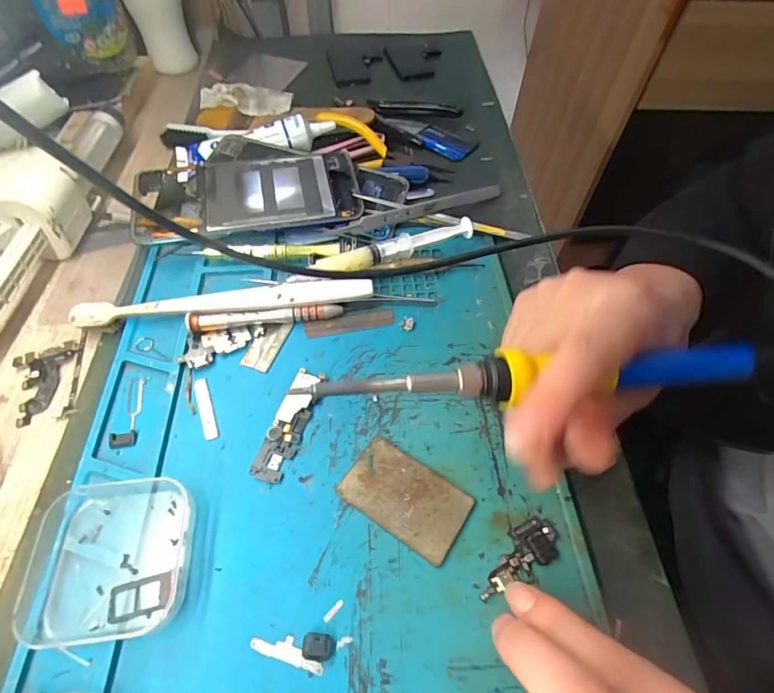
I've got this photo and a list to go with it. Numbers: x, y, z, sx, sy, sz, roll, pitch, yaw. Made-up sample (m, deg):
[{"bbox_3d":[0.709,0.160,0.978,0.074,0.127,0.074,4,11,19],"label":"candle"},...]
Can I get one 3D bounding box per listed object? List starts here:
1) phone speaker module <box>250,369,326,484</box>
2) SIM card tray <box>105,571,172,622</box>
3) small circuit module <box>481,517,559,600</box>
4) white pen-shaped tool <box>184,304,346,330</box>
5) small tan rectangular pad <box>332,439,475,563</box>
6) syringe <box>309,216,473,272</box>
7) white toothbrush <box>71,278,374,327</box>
[{"bbox_3d":[-0.053,0.041,0.232,0.018,0.006,0.065,16,58,10],"label":"phone speaker module"},{"bbox_3d":[-0.106,0.108,0.183,0.026,0.004,0.014,-13,58,-9],"label":"SIM card tray"},{"bbox_3d":[0.061,0.098,0.196,0.046,0.004,0.019,-33,63,-20],"label":"small circuit module"},{"bbox_3d":[-0.075,-0.019,0.266,0.092,0.012,0.010,-8,57,-5],"label":"white pen-shaped tool"},{"bbox_3d":[0.009,0.075,0.212,0.060,0.004,0.036,29,61,18],"label":"small tan rectangular pad"},{"bbox_3d":[0.006,-0.063,0.288,0.111,0.020,0.015,-17,58,-11],"label":"syringe"},{"bbox_3d":[-0.100,-0.027,0.268,0.180,0.018,0.014,-5,57,-4],"label":"white toothbrush"}]

